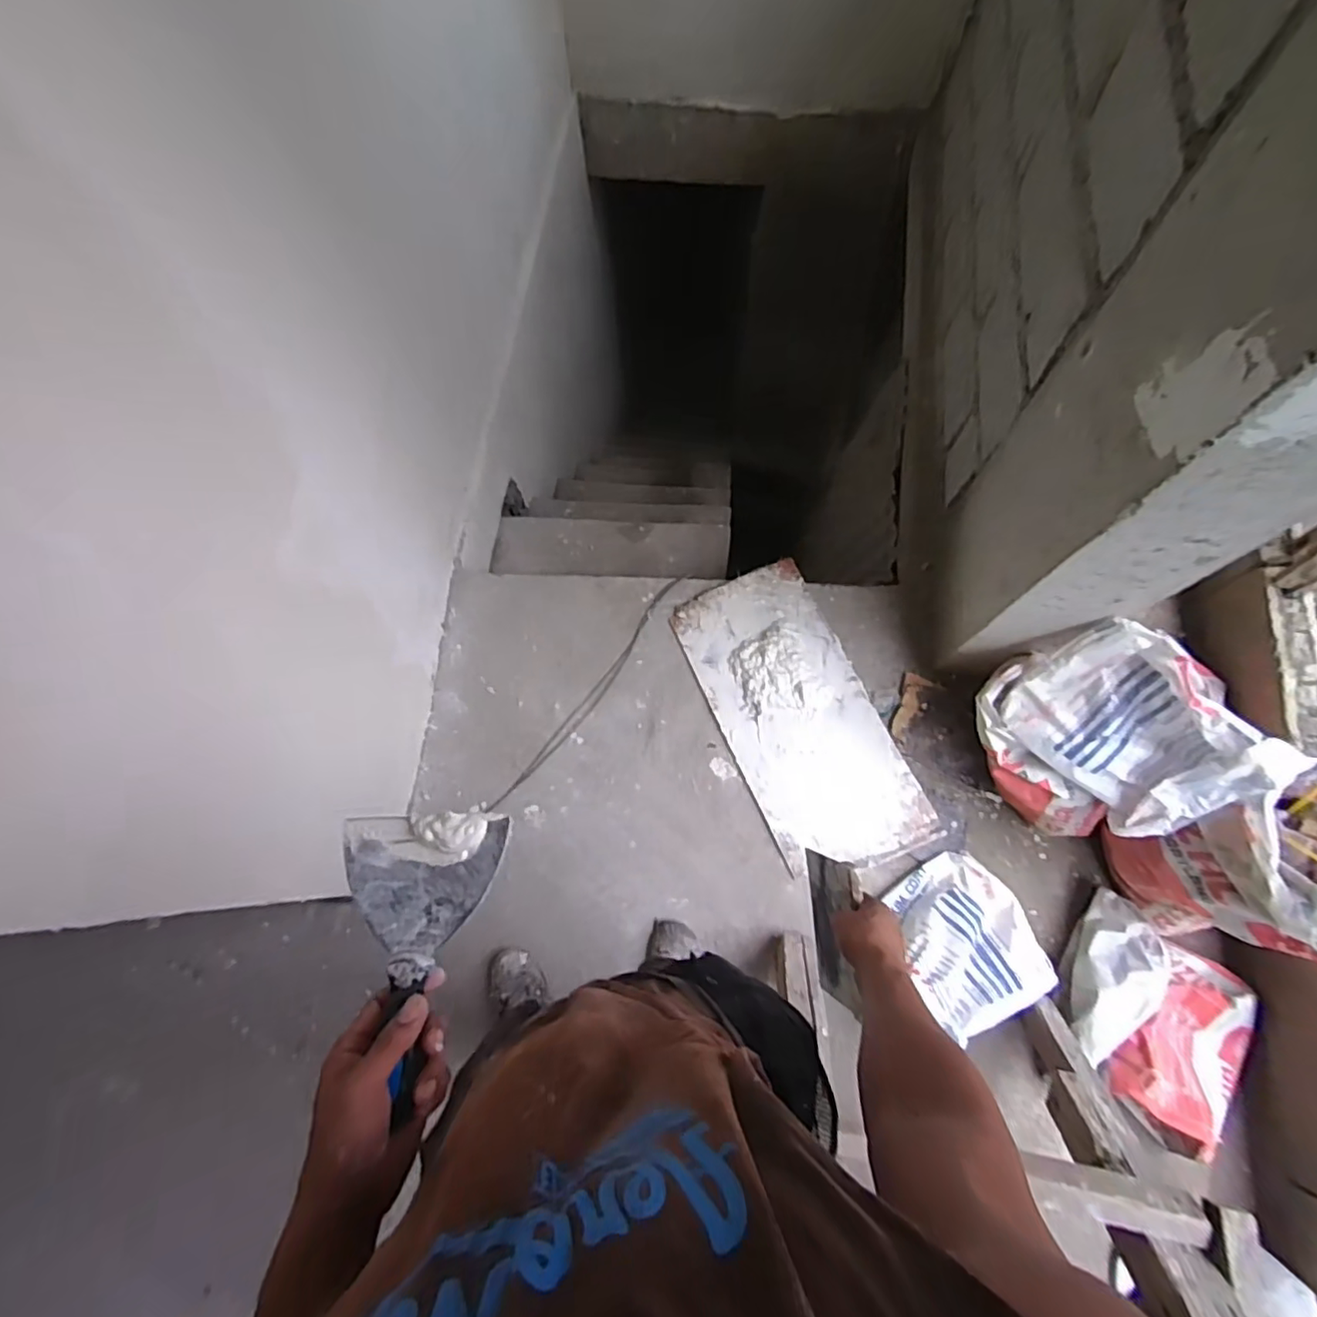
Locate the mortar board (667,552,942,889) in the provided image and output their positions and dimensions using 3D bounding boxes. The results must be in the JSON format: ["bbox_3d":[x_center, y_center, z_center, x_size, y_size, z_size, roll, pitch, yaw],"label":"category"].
[{"bbox_3d":[0.339,0.129,1.495,0.370,0.040,0.761,-24,72,-6],"label":"mortar board"}]

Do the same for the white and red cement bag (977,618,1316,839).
[{"bbox_3d":[0.860,0.173,1.221,0.275,0.387,0.421,-39,74,-11],"label":"white and red cement bag"}]

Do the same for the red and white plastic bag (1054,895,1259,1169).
[{"bbox_3d":[0.987,0.712,1.209,0.355,0.099,0.328,39,77,14],"label":"red and white plastic bag"}]

